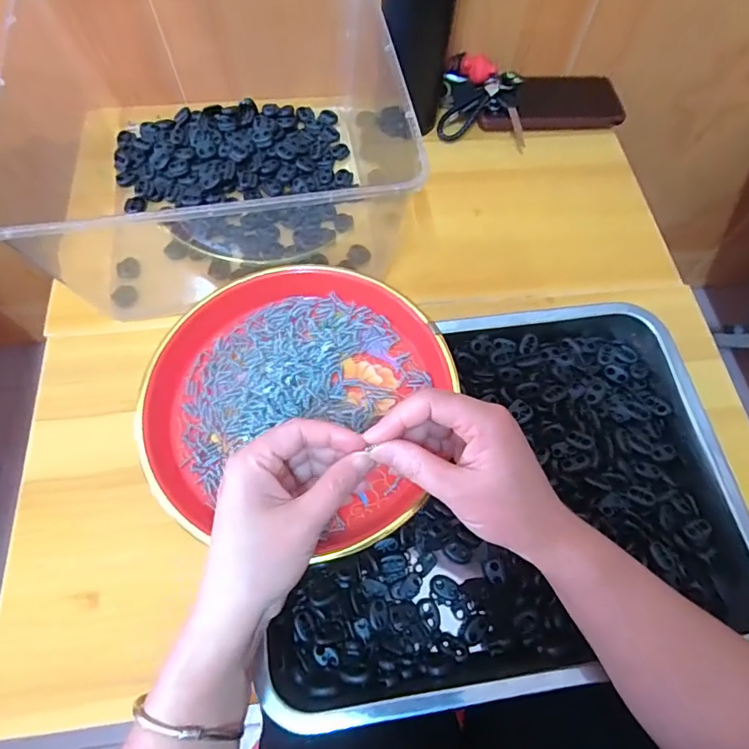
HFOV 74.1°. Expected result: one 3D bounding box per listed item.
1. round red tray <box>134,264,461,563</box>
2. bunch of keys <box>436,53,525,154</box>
[{"bbox_3d":[-0.054,0.019,0.367,0.218,0.029,0.218,1,66,-2],"label":"round red tray"},{"bbox_3d":[0.124,-0.315,0.564,0.094,0.033,0.105,6,66,1],"label":"bunch of keys"}]

